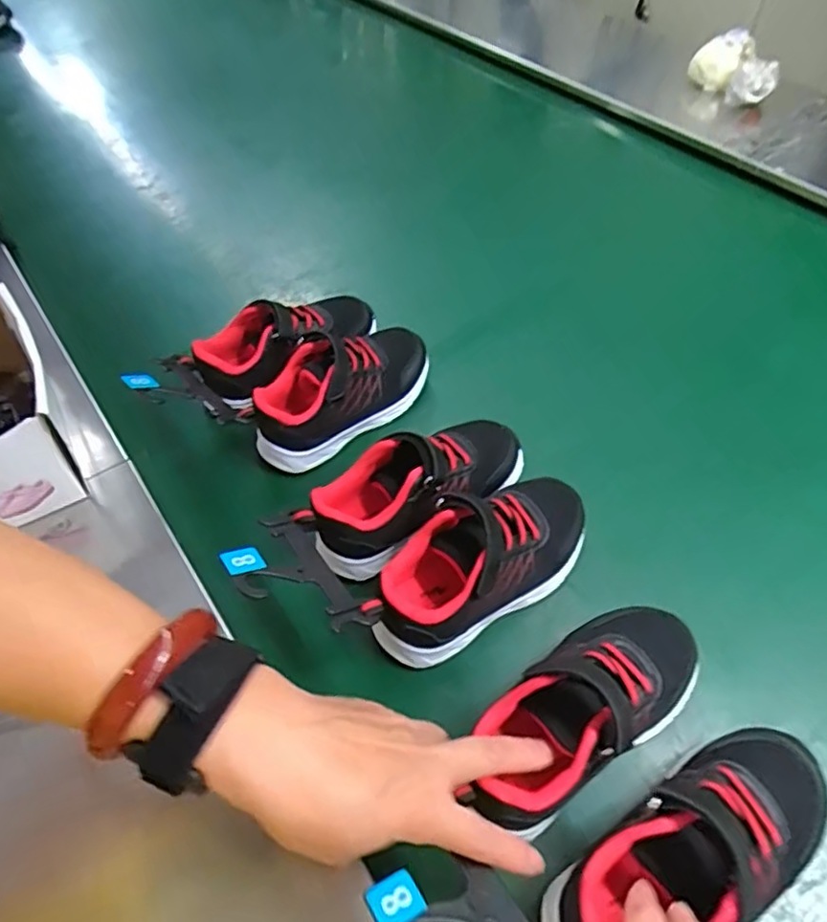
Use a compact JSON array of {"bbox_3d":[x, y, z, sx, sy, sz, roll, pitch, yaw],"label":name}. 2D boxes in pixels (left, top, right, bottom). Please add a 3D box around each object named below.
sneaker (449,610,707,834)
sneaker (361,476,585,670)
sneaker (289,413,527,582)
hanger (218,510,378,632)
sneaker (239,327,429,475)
[{"bbox_3d":[0.101,0.136,0.362,0.161,0.072,0.070,-28,57,-30],"label":"sneaker"},{"bbox_3d":[0.048,0.071,0.433,0.169,0.082,0.070,-30,56,-20],"label":"sneaker"},{"bbox_3d":[0.003,0.015,0.461,0.175,0.066,0.067,-28,55,-19],"label":"sneaker"},{"bbox_3d":[-0.074,0.073,0.388,0.062,0.016,0.097,-13,46,-44],"label":"hanger"},{"bbox_3d":[-0.057,-0.064,0.533,0.165,0.064,0.070,-36,58,-24],"label":"sneaker"}]

